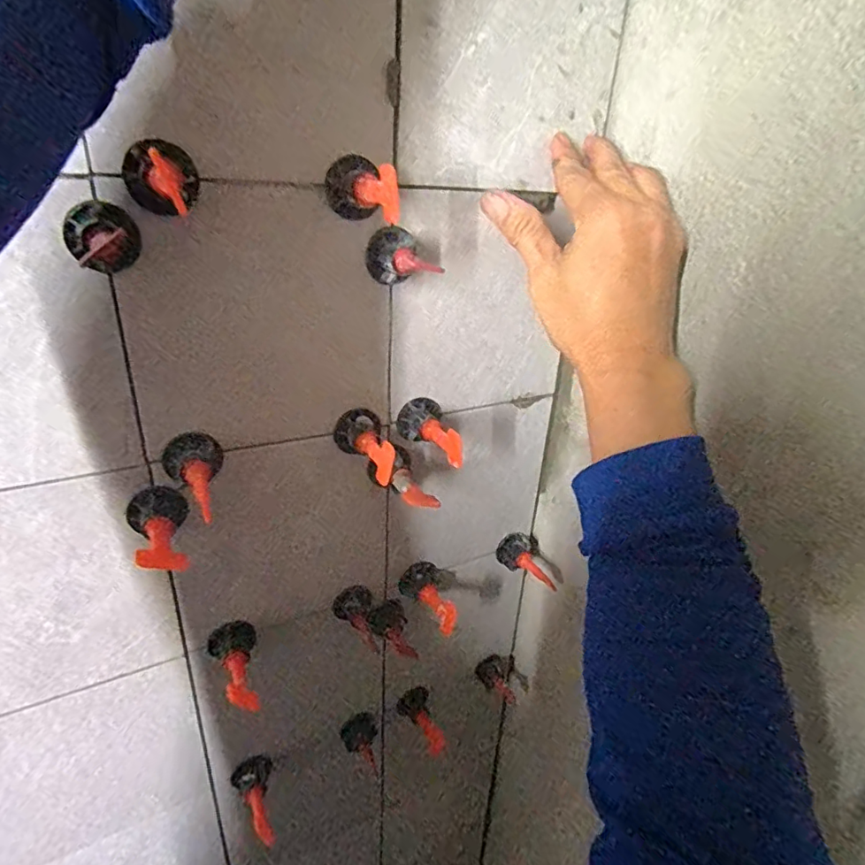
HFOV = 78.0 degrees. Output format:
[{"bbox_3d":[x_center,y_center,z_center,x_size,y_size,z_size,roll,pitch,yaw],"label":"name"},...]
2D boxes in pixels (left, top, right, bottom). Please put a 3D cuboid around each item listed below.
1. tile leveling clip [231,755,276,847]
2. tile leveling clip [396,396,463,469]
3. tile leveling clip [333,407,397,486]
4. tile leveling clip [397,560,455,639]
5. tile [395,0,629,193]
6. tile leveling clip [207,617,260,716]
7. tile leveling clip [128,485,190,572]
[{"bbox_3d":[-0.140,0.297,0.429,0.030,0.021,0.059,-11,49,-26],"label":"tile leveling clip"},{"bbox_3d":[0.005,0.002,0.369,0.032,0.028,0.057,-18,45,-36],"label":"tile leveling clip"},{"bbox_3d":[-0.044,0.010,0.341,0.032,0.033,0.056,-4,26,-14],"label":"tile leveling clip"},{"bbox_3d":[-0.004,0.134,0.432,0.031,0.028,0.057,-6,27,-18],"label":"tile leveling clip"},{"bbox_3d":[0.049,-0.222,0.309,0.147,0.143,0.005,-10,28,-24],"label":"tile"},{"bbox_3d":[-0.133,0.158,0.360,0.030,0.026,0.059,-8,27,-21],"label":"tile leveling clip"},{"bbox_3d":[-0.152,0.054,0.300,0.030,0.026,0.051,-12,29,-28],"label":"tile leveling clip"}]

